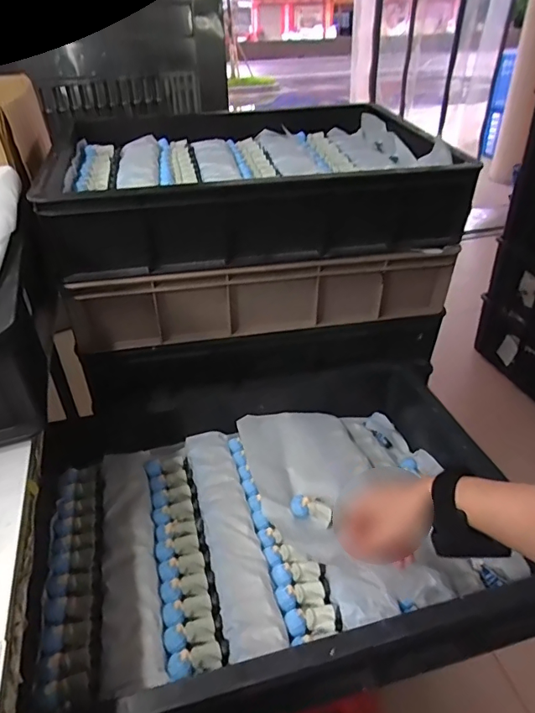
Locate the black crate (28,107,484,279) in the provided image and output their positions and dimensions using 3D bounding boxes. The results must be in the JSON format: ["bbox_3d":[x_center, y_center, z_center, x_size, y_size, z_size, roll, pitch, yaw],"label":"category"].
[{"bbox_3d":[-0.039,-0.308,0.805,0.577,0.126,0.454,-7,35,-9],"label":"black crate"}]

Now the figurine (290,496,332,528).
[{"bbox_3d":[0.057,0.198,0.611,0.057,0.021,0.024,19,39,26],"label":"figurine"}]

